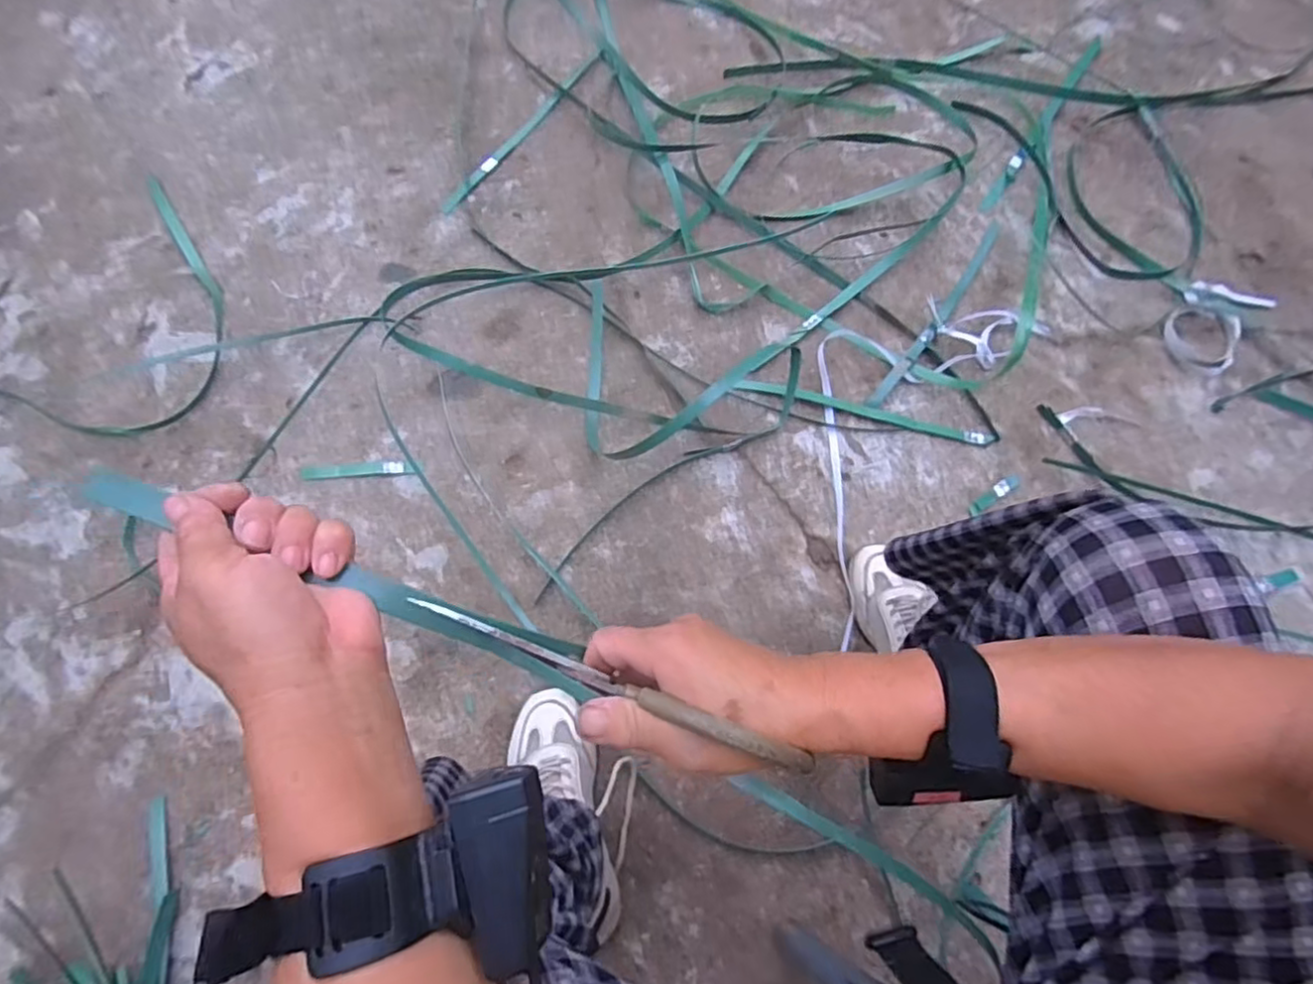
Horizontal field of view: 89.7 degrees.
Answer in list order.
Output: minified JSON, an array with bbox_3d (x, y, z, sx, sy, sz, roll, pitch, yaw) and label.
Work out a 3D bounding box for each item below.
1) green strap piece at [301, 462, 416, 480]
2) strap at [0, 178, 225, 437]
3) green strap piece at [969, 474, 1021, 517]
[{"bbox_3d":[-0.375,-0.028,0.845,0.154,0.004,0.020,-3,67,1],"label":"green strap piece"},{"bbox_3d":[-0.753,-0.216,0.898,0.342,0.015,0.419,37,74,9],"label":"strap"},{"bbox_3d":[0.446,0.003,0.871,0.087,0.007,0.019,-35,76,-13],"label":"green strap piece"}]

